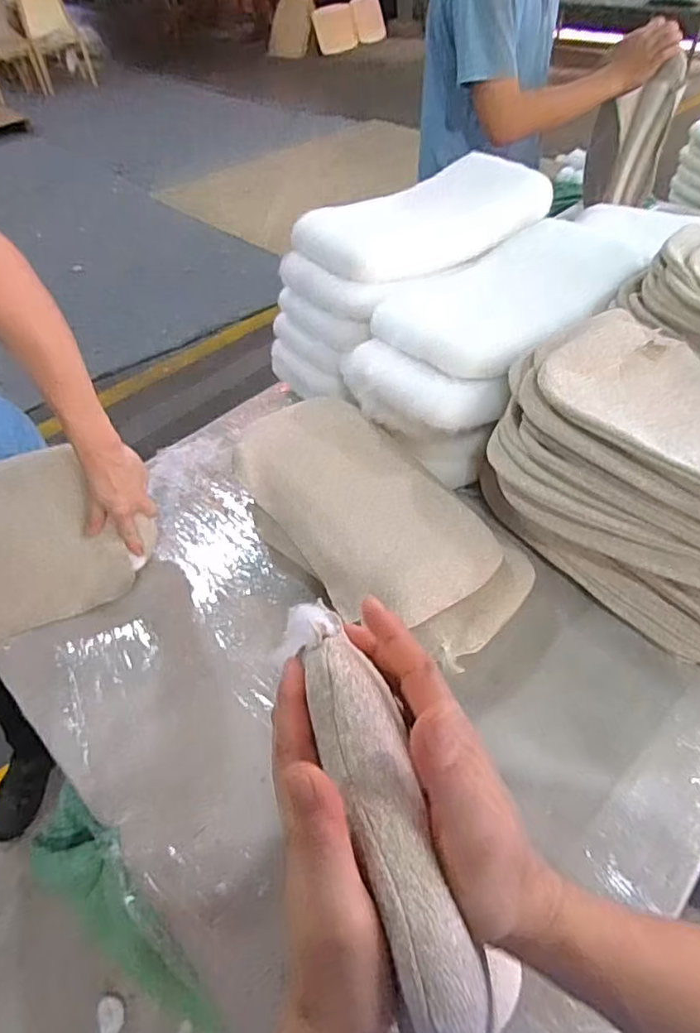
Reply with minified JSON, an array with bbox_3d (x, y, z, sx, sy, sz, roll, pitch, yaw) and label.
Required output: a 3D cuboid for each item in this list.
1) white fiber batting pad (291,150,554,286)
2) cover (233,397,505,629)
[{"bbox_3d":[0.141,-0.528,1.058,0.457,0.071,0.217,-32,53,-22],"label":"white fiber batting pad"},{"bbox_3d":[0.007,-0.027,0.867,0.236,0.042,0.438,-27,51,-18],"label":"cover"}]

